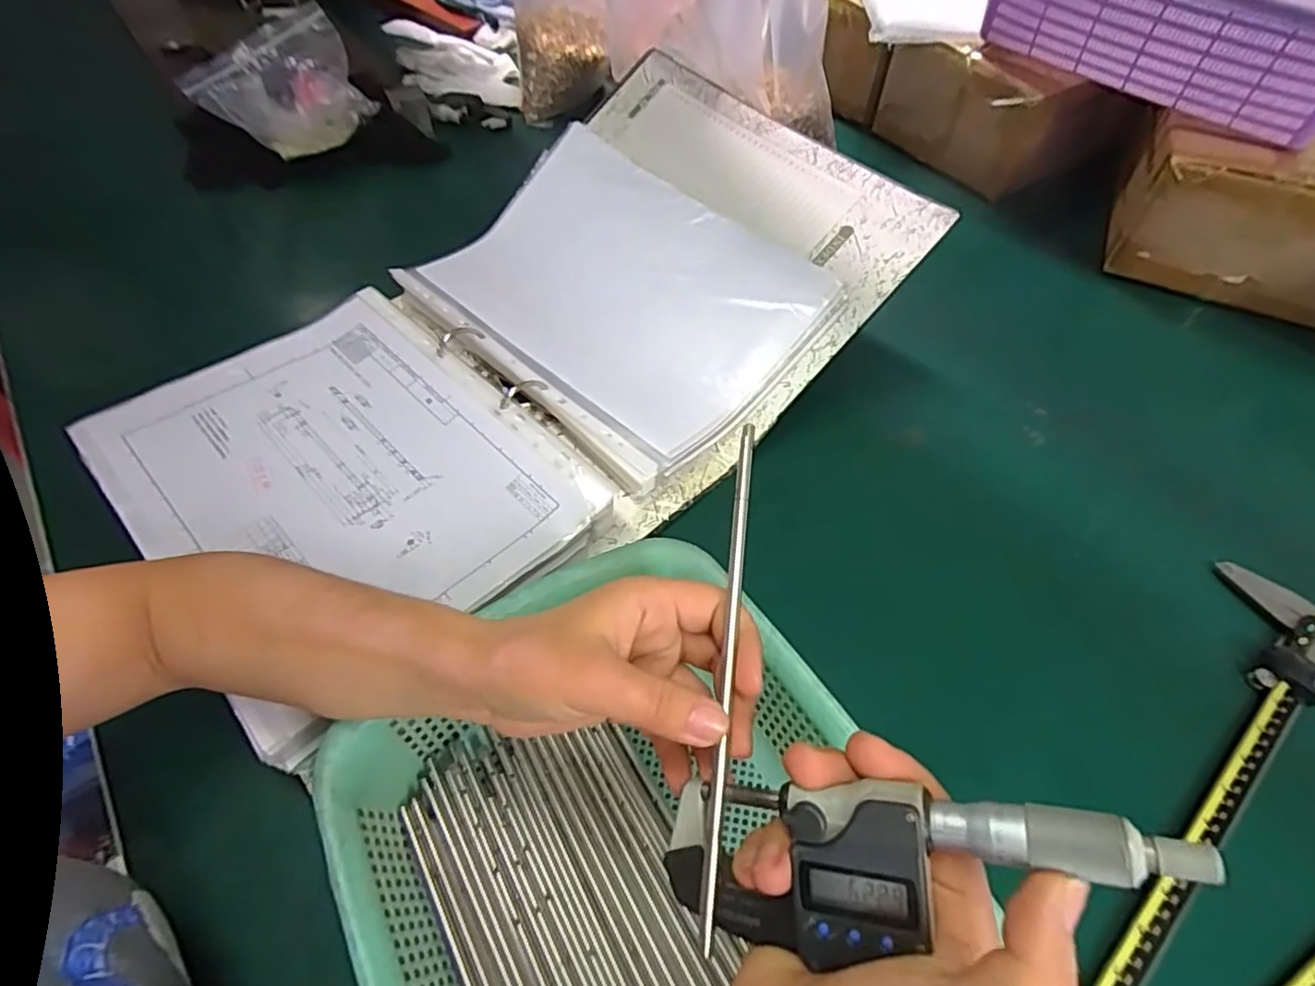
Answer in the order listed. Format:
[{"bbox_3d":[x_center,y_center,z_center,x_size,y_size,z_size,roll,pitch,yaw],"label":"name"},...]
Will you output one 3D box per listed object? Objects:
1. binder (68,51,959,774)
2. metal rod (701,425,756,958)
[{"bbox_3d":[-0.084,-0.128,0.488,0.333,0.085,0.590,40,62,21],"label":"binder"},{"bbox_3d":[0.028,0.061,0.249,0.005,0.007,0.194,8,68,1],"label":"metal rod"}]

